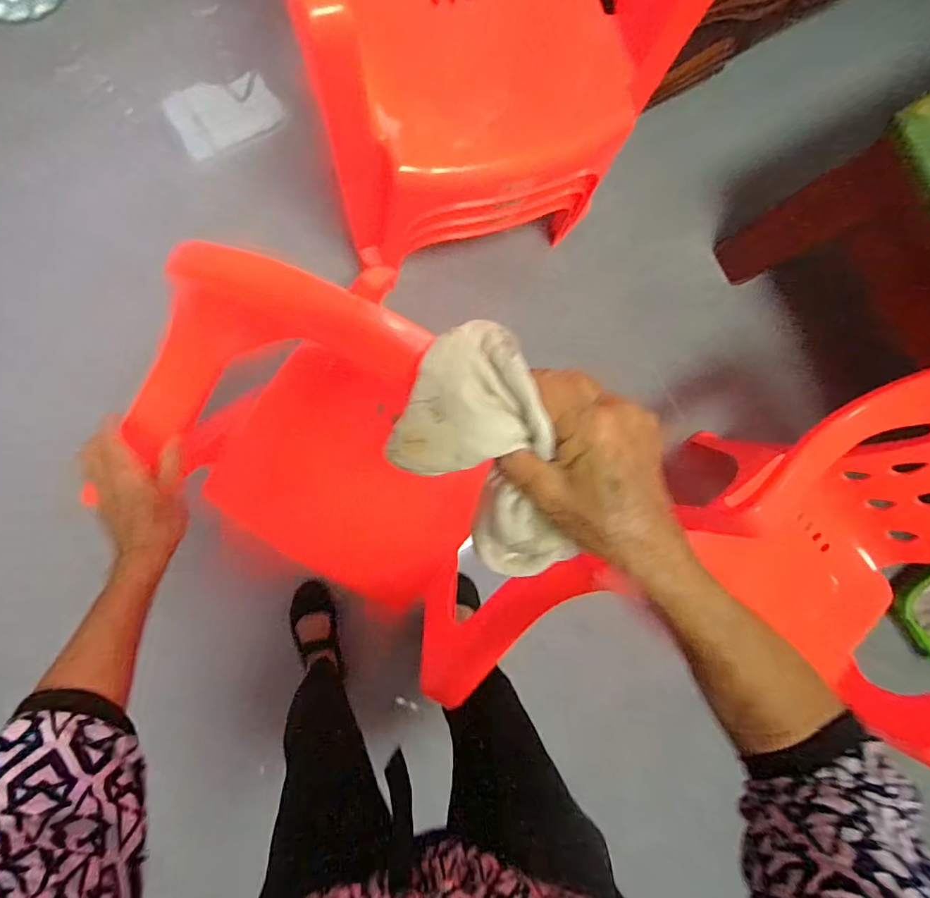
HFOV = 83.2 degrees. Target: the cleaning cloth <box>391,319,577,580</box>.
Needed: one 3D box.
[{"bbox_3d":[0.010,0.018,0.299,0.081,0.046,0.159,-20,107,-9],"label":"cleaning cloth"}]

